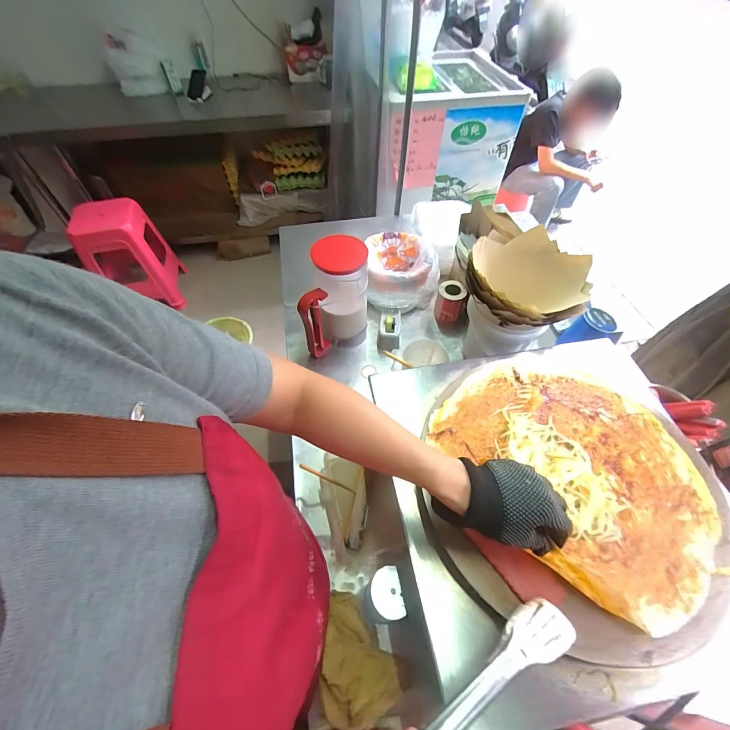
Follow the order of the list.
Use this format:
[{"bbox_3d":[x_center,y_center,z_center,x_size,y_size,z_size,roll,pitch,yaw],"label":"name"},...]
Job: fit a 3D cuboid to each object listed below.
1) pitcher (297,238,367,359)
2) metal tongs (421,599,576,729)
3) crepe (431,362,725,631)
[{"bbox_3d":[-0.075,-0.149,0.780,0.157,0.248,0.108,-14,56,-10],"label":"pitcher"},{"bbox_3d":[0.086,0.309,0.307,0.283,0.025,0.043,-20,57,-25],"label":"metal tongs"},{"bbox_3d":[0.290,0.119,0.464,0.289,0.046,0.348,-36,62,-22],"label":"crepe"}]

